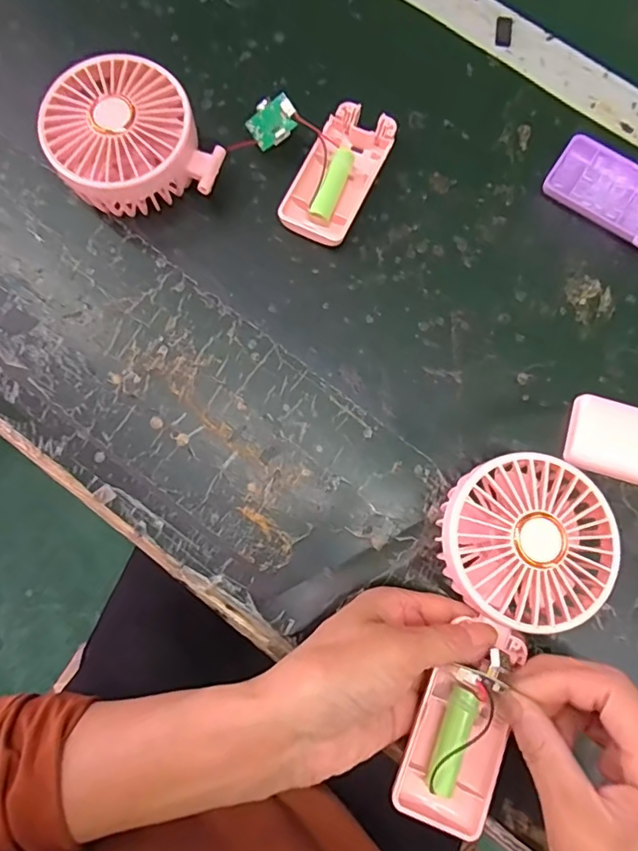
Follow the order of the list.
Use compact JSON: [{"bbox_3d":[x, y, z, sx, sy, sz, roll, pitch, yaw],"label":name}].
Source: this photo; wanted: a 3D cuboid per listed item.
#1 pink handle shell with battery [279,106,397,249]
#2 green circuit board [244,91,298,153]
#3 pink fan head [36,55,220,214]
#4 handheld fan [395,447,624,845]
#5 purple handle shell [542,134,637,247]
[{"bbox_3d":[0.013,-0.161,0.340,0.045,0.013,0.094,26,79,4],"label":"pink handle shell with battery"},{"bbox_3d":[-0.029,-0.191,0.332,0.031,0.005,0.024,-38,103,11],"label":"green circuit board"},{"bbox_3d":[-0.114,-0.175,0.326,0.093,0.043,0.081,-13,79,-3],"label":"pink fan head"},{"bbox_3d":[0.089,0.104,0.260,0.087,0.030,0.181,21,85,3],"label":"handheld fan"},{"bbox_3d":[0.196,-0.146,0.344,0.095,0.015,0.050,32,80,5],"label":"purple handle shell"}]

